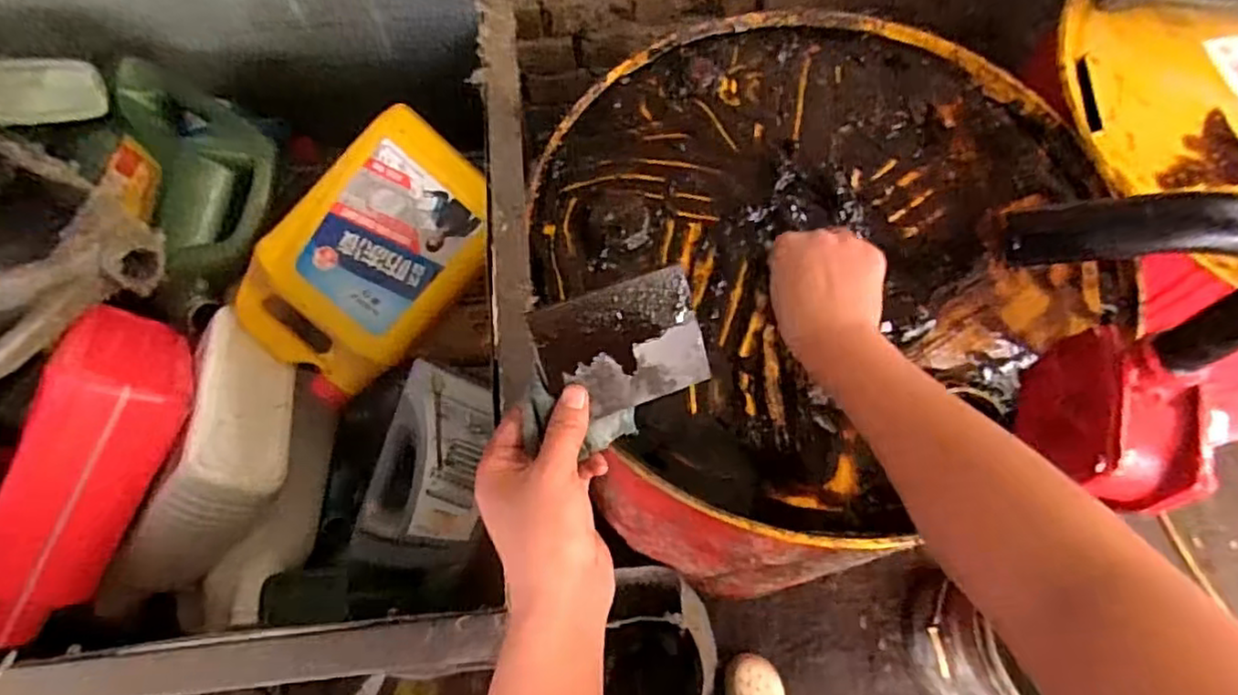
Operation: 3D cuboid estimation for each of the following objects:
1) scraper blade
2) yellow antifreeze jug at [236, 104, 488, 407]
[{"bbox_3d":[0.002,0.000,0.400,0.095,0.004,0.073,-19,107,-12],"label":"scraper blade"},{"bbox_3d":[-0.263,-0.095,0.745,0.177,0.105,0.285,40,87,-12],"label":"yellow antifreeze jug"}]

